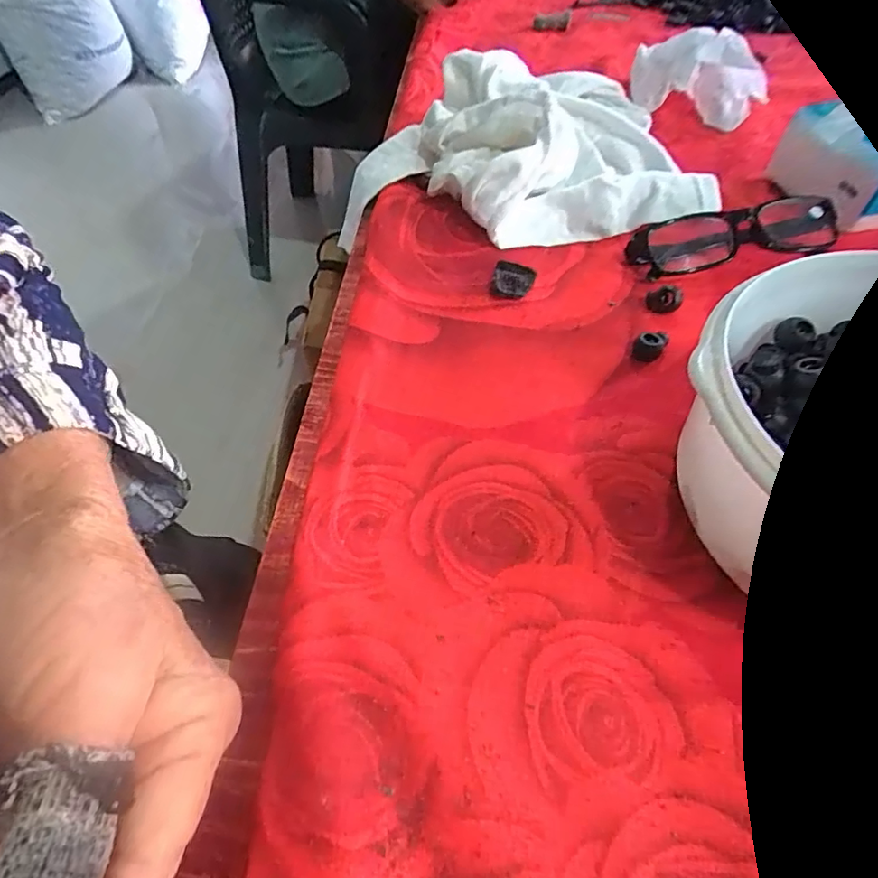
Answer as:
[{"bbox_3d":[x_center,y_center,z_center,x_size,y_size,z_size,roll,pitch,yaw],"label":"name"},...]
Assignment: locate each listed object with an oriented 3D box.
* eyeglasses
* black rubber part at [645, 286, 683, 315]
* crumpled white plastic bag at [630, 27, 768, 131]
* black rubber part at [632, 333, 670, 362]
[{"bbox_3d":[0.191,-0.129,0.344,0.134,0.033,0.038,-10,52,-9],"label":"eyeglasses"},{"bbox_3d":[0.131,-0.082,0.317,0.018,0.008,0.018,10,52,8],"label":"black rubber part"},{"bbox_3d":[0.231,-0.326,0.486,0.113,0.062,0.073,14,53,11],"label":"crumpled white plastic bag"},{"bbox_3d":[0.113,-0.050,0.294,0.015,0.011,0.016,24,55,18],"label":"black rubber part"}]

